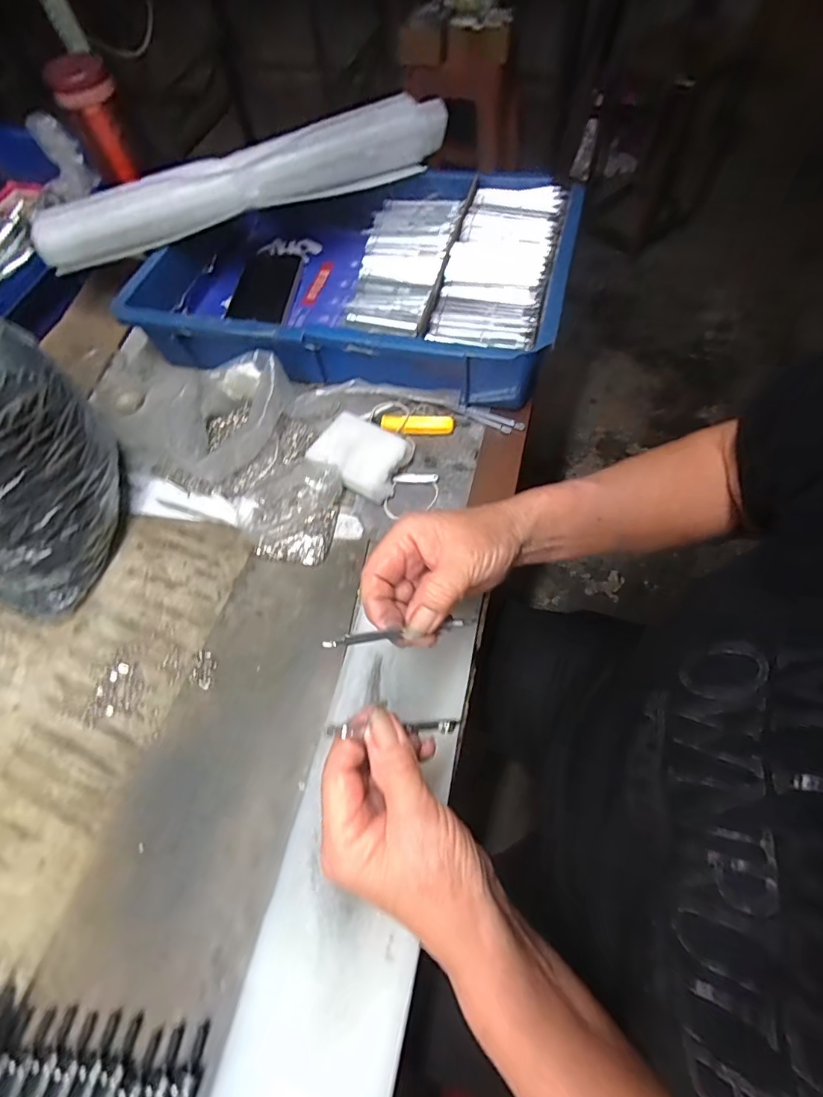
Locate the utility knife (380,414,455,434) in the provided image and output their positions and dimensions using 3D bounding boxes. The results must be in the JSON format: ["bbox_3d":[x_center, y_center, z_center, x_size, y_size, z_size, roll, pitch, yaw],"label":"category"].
[{"bbox_3d":[0.006,-0.121,0.469,0.069,0.008,0.017,1,62,5],"label":"utility knife"}]

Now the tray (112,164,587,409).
[{"bbox_3d":[-0.059,-0.291,0.526,0.423,0.087,0.274,11,63,10],"label":"tray"}]

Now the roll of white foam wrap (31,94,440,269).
[{"bbox_3d":[-0.172,-0.389,0.512,0.437,0.060,0.053,-19,62,-6],"label":"roll of white foam wrap"}]

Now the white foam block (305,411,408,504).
[{"bbox_3d":[-0.047,-0.085,0.444,0.084,0.025,0.064,30,68,18],"label":"white foam block"}]

